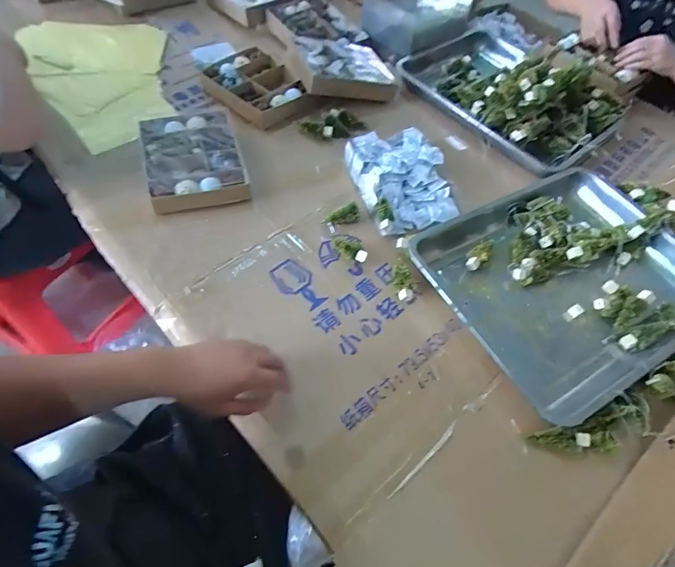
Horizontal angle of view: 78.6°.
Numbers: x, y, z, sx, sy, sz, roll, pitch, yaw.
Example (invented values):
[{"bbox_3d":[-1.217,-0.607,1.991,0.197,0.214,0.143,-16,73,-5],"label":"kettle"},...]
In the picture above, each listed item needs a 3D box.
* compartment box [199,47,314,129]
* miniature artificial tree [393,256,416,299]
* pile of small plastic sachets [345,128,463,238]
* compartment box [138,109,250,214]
[{"bbox_3d":[-0.169,-0.432,0.900,0.234,0.037,0.165,41,61,18],"label":"compartment box"},{"bbox_3d":[0.103,-0.012,0.664,0.029,0.028,0.081,-2,57,-9],"label":"miniature artificial tree"},{"bbox_3d":[0.124,-0.199,0.774,0.169,0.042,0.213,-13,60,-16],"label":"pile of small plastic sachets"},{"bbox_3d":[-0.266,-0.232,0.761,0.161,0.058,0.227,-14,61,-11],"label":"compartment box"}]

